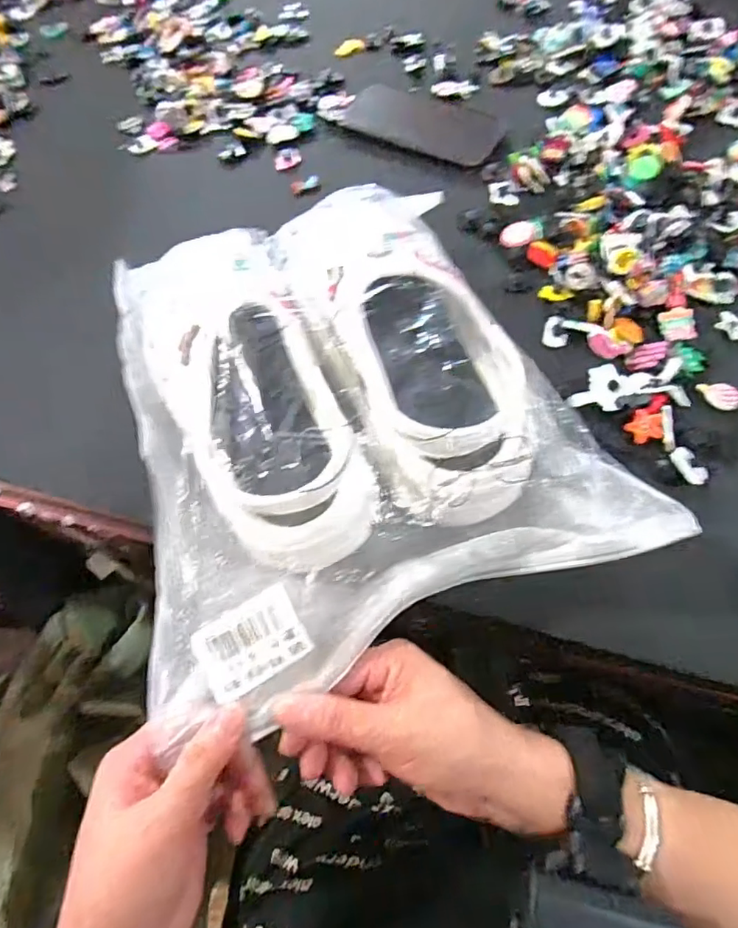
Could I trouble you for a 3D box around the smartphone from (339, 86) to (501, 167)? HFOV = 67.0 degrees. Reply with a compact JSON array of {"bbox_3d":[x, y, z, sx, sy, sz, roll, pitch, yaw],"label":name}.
[{"bbox_3d":[0.056,-0.357,0.586,0.165,0.004,0.079,28,68,16],"label":"smartphone"}]

